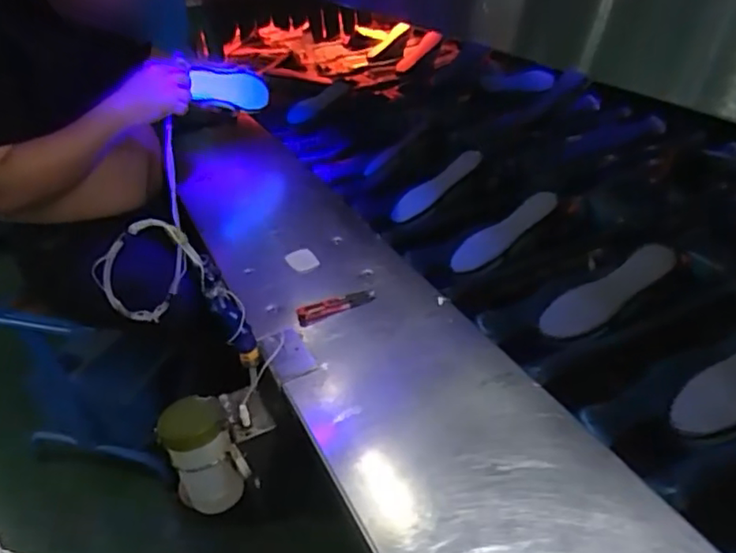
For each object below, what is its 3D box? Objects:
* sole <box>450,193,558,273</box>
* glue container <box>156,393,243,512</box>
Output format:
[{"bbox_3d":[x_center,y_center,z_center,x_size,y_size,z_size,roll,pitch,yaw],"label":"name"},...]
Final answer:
[{"bbox_3d":[0.202,-0.067,0.913,0.179,0.031,0.052,-36,36,5],"label":"sole"},{"bbox_3d":[-0.199,0.216,0.724,0.077,0.133,0.074,-14,33,-13],"label":"glue container"}]

